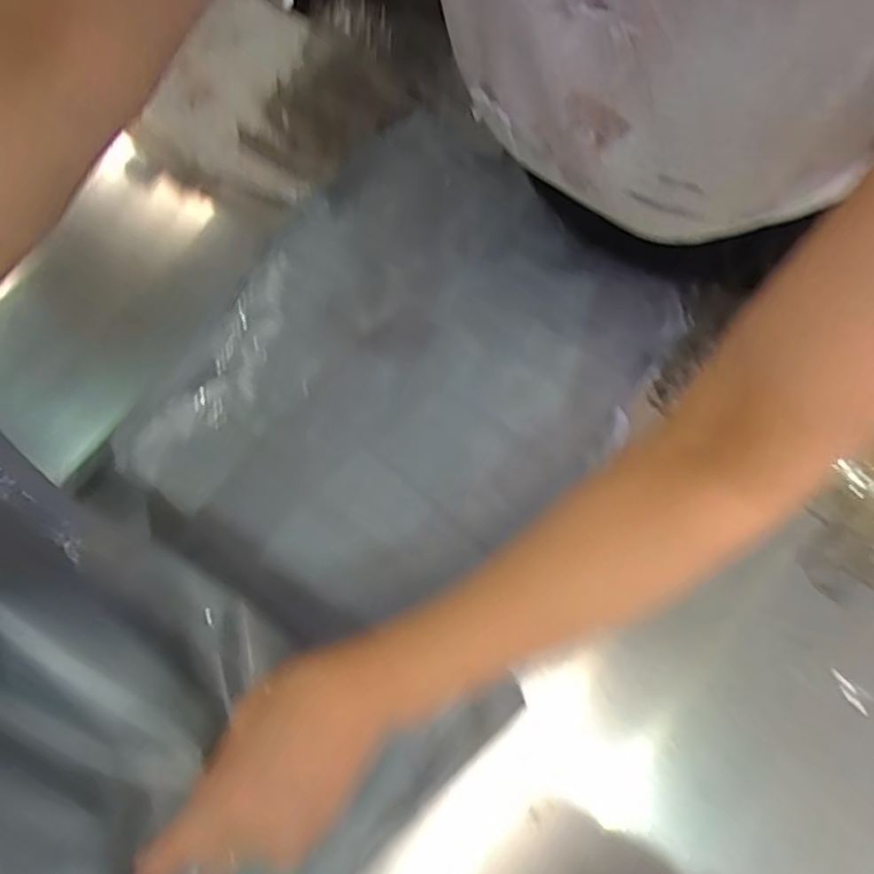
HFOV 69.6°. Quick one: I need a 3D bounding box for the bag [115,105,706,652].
[{"bbox_3d":[-0.023,-0.060,0.533,0.346,0.030,0.434,32,78,8],"label":"bag"}]

